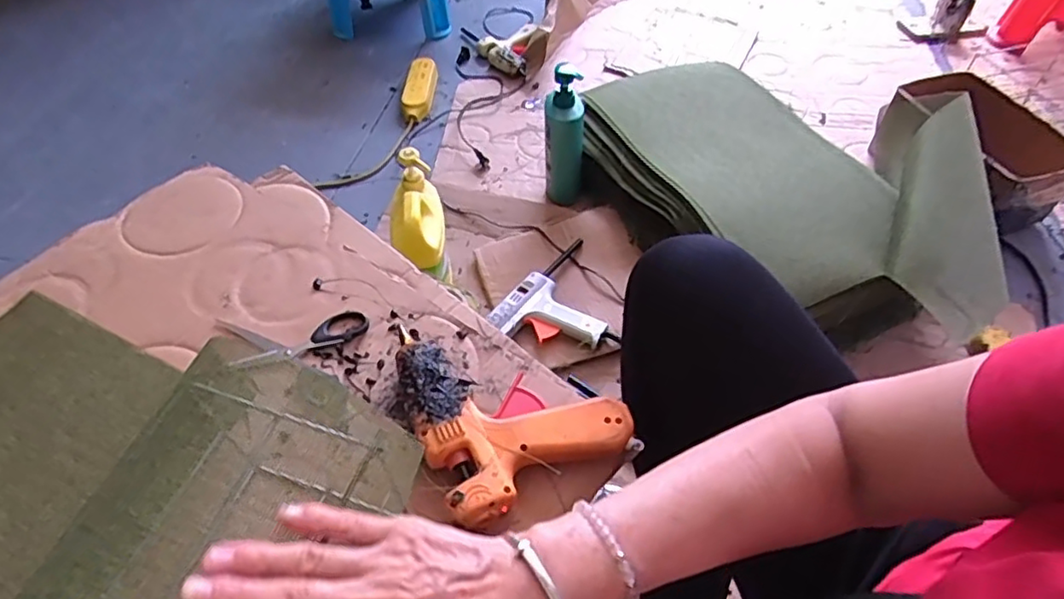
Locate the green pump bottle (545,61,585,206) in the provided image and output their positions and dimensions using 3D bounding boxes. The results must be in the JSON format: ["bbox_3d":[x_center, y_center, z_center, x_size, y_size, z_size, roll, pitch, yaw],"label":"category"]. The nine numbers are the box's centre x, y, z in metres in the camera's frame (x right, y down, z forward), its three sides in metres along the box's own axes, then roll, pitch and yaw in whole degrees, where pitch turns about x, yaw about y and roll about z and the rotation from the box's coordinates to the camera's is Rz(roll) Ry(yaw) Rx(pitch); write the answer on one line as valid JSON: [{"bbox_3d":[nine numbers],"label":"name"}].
[{"bbox_3d":[0.056,-0.273,1.083,0.069,0.253,0.070,5,53,2],"label":"green pump bottle"}]

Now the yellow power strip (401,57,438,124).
[{"bbox_3d":[-0.245,-0.461,1.357,0.070,0.038,0.203,2,53,1],"label":"yellow power strip"}]

